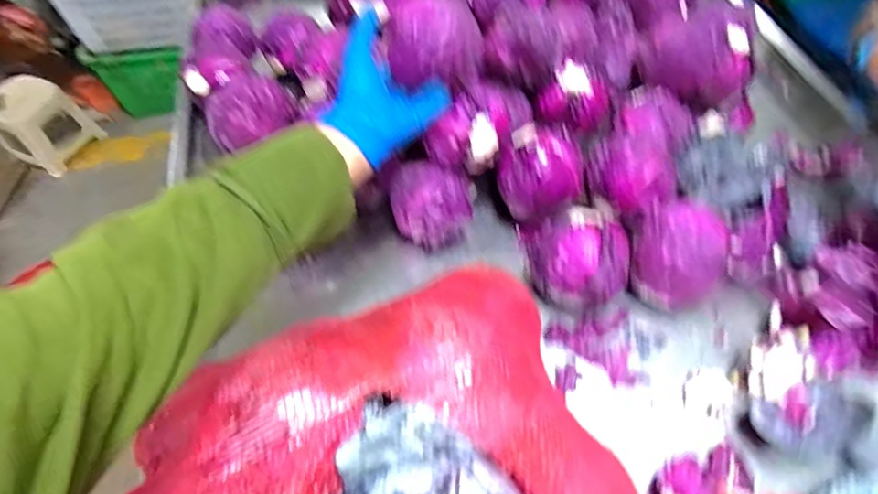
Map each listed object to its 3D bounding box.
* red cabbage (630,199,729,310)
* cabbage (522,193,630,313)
[{"bbox_3d":[0.308,0.017,0.679,0.111,0.109,0.111,0,56,0],"label":"red cabbage"},{"bbox_3d":[0.185,0.015,0.682,0.123,0.107,0.148,-7,57,-4],"label":"cabbage"}]

